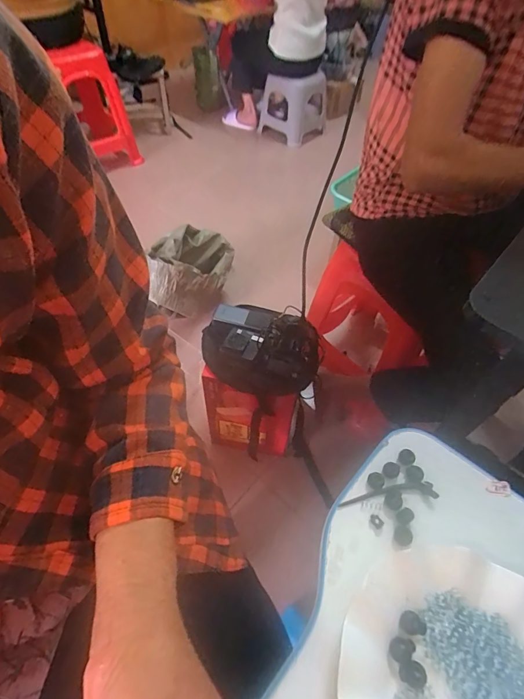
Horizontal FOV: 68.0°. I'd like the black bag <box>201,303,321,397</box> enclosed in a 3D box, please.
[{"bbox_3d":[-0.002,0.001,0.837,0.244,0.110,0.191,13,83,13],"label":"black bag"}]

